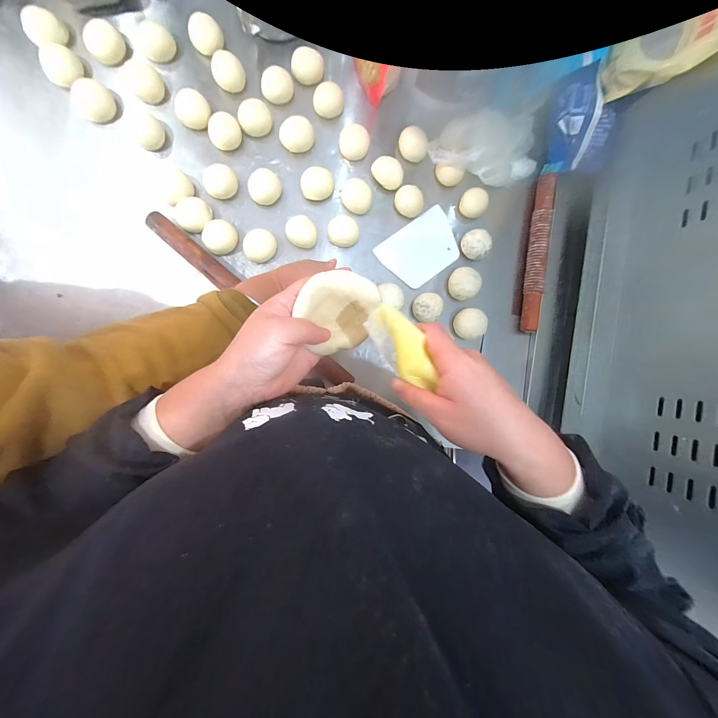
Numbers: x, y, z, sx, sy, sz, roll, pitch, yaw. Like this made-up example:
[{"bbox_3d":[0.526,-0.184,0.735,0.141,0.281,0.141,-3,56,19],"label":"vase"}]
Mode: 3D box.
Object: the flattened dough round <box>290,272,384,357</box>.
[{"bbox_3d":[-0.021,-0.043,0.285,0.069,0.028,0.078,21,87,-6],"label":"flattened dough round"}]

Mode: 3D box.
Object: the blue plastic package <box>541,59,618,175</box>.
[{"bbox_3d":[0.387,-0.412,0.527,0.096,0.040,0.144,6,130,25],"label":"blue plastic package"}]

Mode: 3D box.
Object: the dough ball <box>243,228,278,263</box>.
[{"bbox_3d":[-0.166,-0.189,0.506,0.053,0.028,0.044,-20,92,-7],"label":"dough ball"}]

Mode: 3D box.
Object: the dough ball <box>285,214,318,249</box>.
[{"bbox_3d":[-0.099,-0.217,0.519,0.047,0.027,0.051,0,90,-7],"label":"dough ball"}]

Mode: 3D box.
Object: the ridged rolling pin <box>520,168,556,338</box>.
[{"bbox_3d":[0.337,-0.197,0.564,0.032,0.026,0.291,7,89,-7],"label":"ridged rolling pin"}]

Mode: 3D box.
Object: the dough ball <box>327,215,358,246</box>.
[{"bbox_3d":[-0.027,-0.219,0.523,0.052,0.027,0.049,0,90,-7],"label":"dough ball"}]

